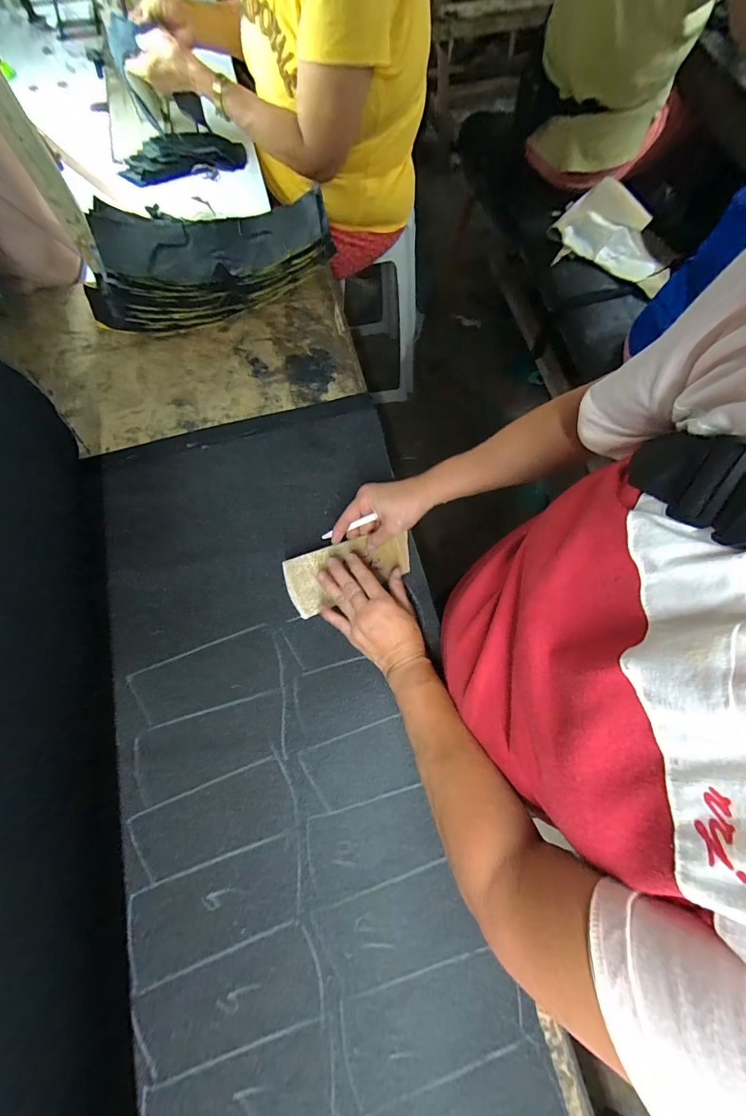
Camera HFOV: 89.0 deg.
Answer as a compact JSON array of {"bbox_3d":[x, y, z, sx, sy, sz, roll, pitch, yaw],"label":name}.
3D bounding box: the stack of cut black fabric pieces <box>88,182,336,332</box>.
[{"bbox_3d":[-0.243,-0.432,0.572,0.363,0.115,0.112,-10,72,-3],"label":"stack of cut black fabric pieces"}]

